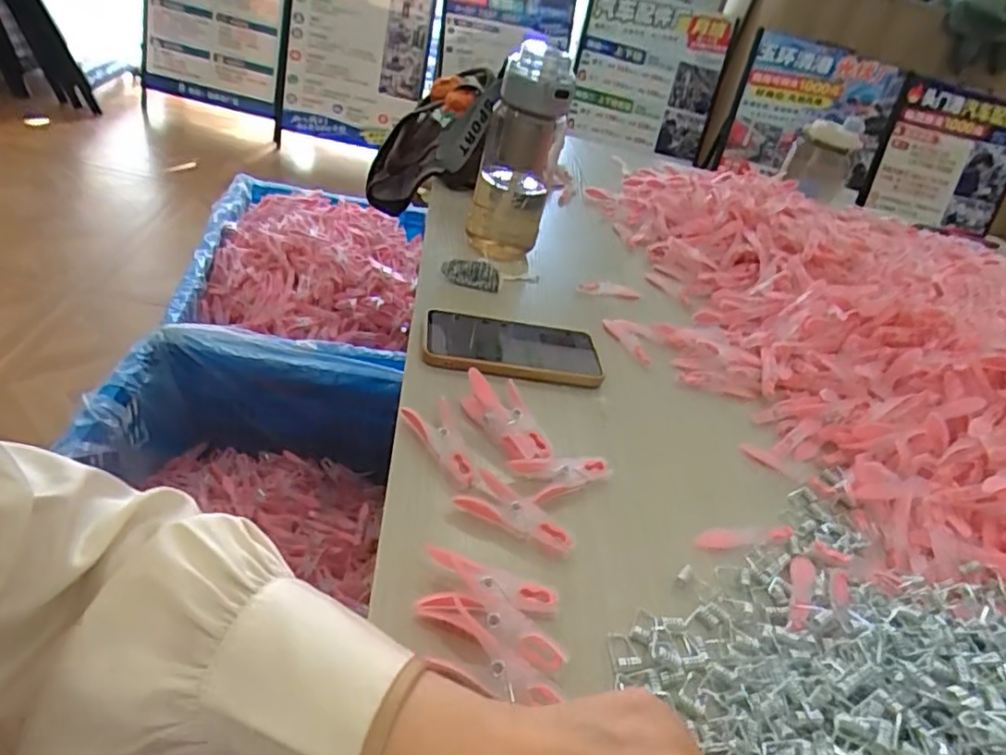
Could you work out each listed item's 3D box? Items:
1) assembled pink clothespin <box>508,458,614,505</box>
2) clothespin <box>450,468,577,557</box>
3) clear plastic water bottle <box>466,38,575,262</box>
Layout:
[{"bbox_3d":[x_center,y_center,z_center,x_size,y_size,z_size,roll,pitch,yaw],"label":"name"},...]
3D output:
[{"bbox_3d":[0.044,0.066,0.446,0.072,0.016,0.033,-10,43,-32],"label":"assembled pink clothespin"},{"bbox_3d":[0.008,0.088,0.404,0.075,0.011,0.031,30,38,20],"label":"clothespin"},{"bbox_3d":[0.019,-0.241,0.691,0.080,0.204,0.089,15,35,-1],"label":"clear plastic water bottle"}]

